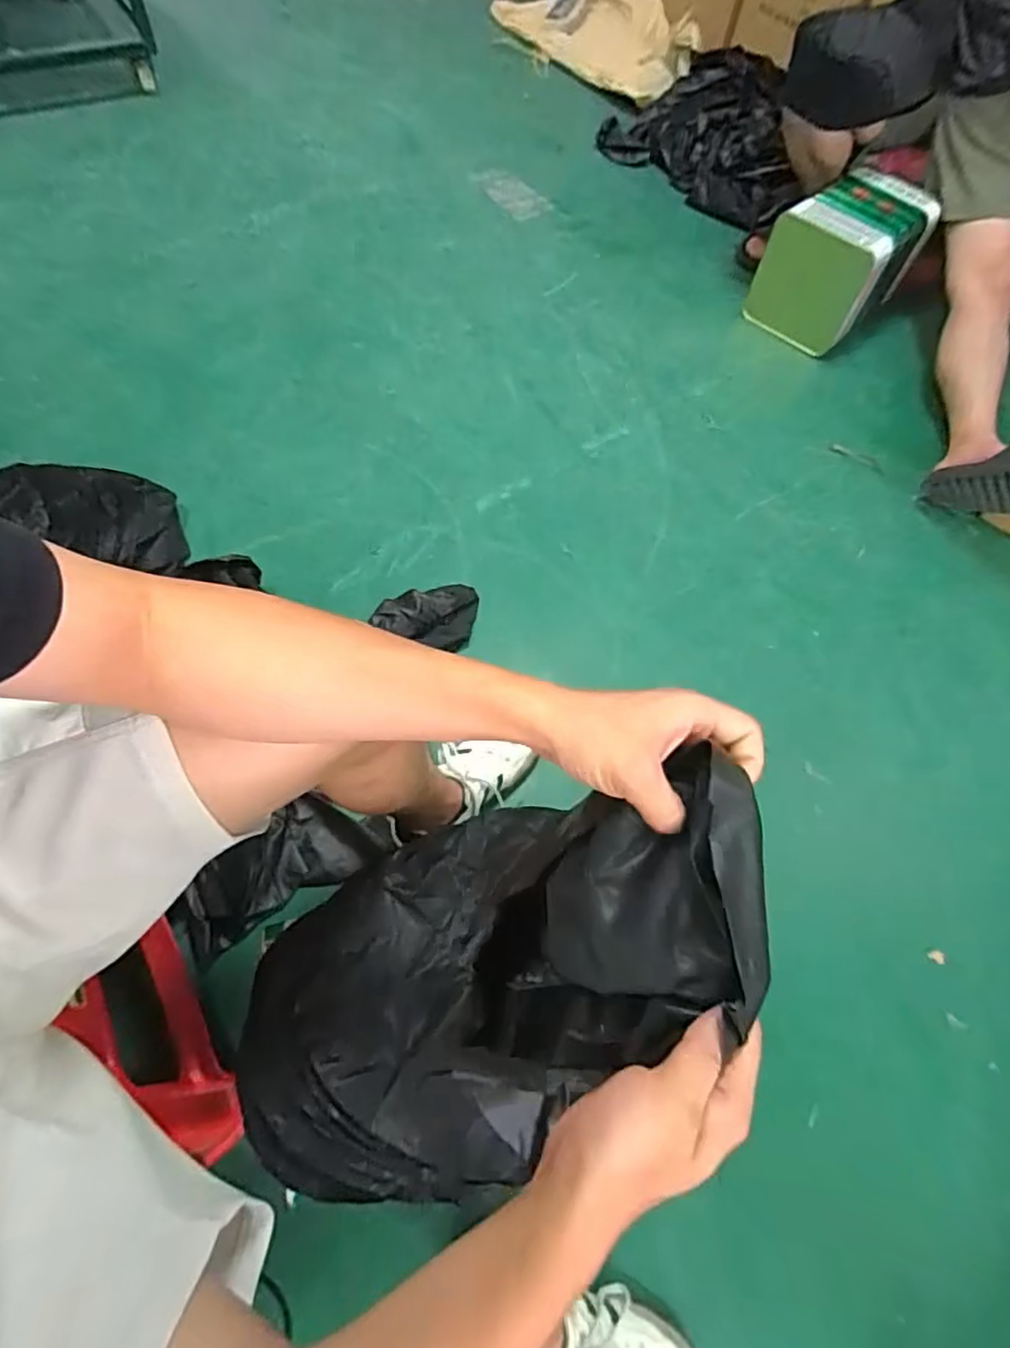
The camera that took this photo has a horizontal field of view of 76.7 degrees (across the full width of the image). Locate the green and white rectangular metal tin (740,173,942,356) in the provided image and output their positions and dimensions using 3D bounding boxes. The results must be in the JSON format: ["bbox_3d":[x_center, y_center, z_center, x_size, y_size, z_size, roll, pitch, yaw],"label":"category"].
[{"bbox_3d":[0.771,-0.961,1.484,0.254,0.225,0.343,41,68,15],"label":"green and white rectangular metal tin"}]

